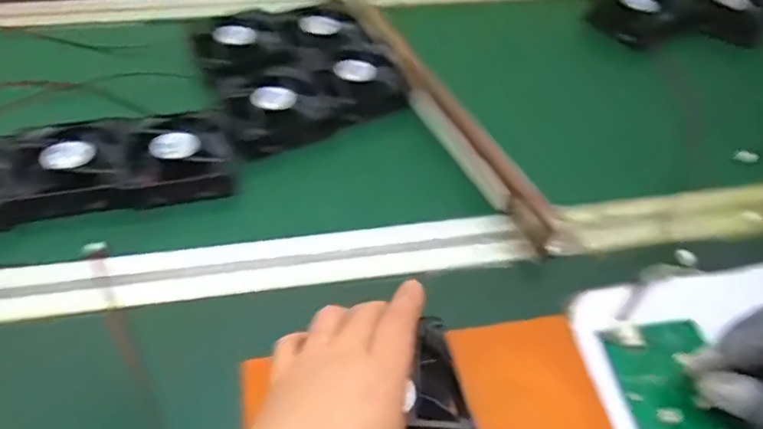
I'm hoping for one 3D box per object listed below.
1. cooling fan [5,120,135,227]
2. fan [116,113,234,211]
[{"bbox_3d":[-0.235,-0.034,0.446,0.082,0.019,0.086,-8,49,-10],"label":"cooling fan"},{"bbox_3d":[-0.156,-0.045,0.459,0.082,0.020,0.074,-11,50,-13],"label":"fan"}]

